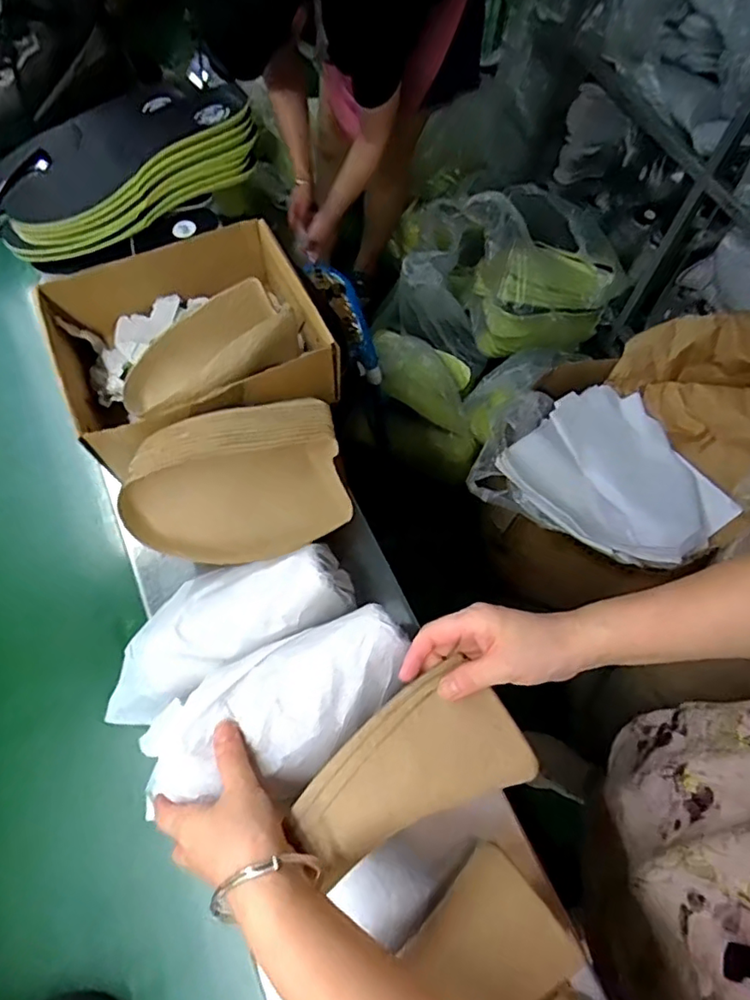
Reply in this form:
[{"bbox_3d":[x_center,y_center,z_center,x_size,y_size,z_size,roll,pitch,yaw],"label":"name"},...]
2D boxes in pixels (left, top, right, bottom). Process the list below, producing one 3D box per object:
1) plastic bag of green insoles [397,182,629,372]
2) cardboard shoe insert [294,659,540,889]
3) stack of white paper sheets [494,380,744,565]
[{"bbox_3d":[0.338,-0.527,1.387,0.473,0.348,0.283,22,65,8],"label":"plastic bag of green insoles"},{"bbox_3d":[0.023,0.184,0.405,0.170,0.017,0.092,-18,66,-20],"label":"cardboard shoe insert"},{"bbox_3d":[0.419,-0.040,0.964,0.336,0.061,0.323,41,69,16],"label":"stack of white paper sheets"}]

